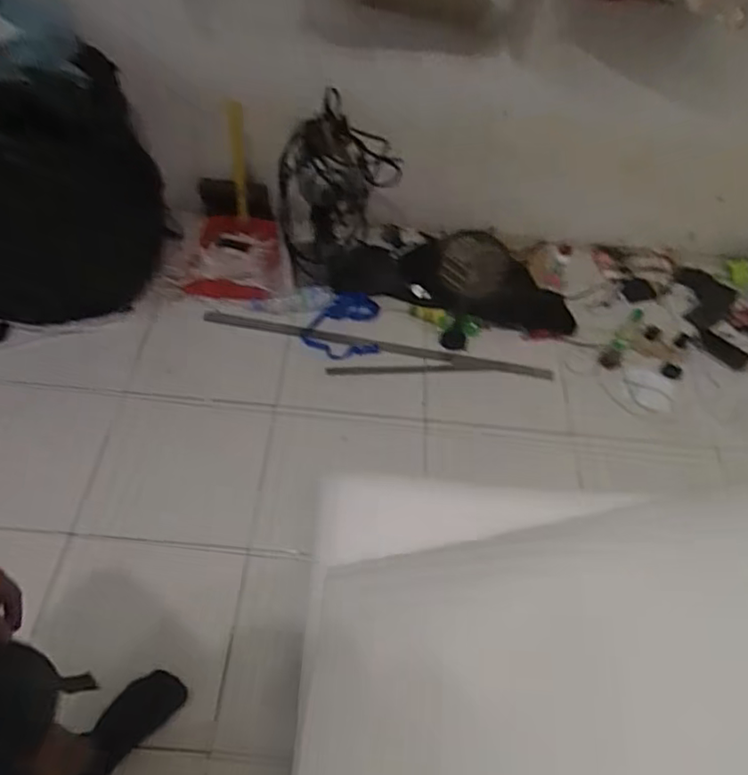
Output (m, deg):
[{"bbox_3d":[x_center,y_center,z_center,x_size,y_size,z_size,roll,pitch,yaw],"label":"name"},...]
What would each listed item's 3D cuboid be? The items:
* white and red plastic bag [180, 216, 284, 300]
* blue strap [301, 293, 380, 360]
[{"bbox_3d":[-0.416,-0.403,1.891,0.285,0.104,0.307,2,52,-4],"label":"white and red plastic bag"},{"bbox_3d":[-0.095,-0.186,1.822,0.227,0.049,0.229,3,52,-3],"label":"blue strap"}]

